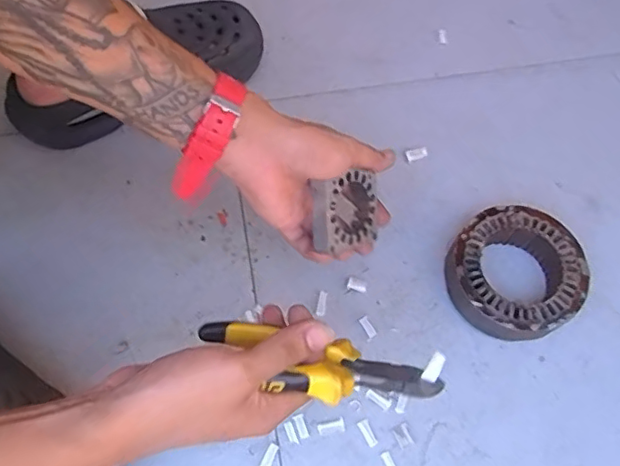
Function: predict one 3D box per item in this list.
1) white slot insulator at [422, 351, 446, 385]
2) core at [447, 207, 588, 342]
[{"bbox_3d":[0.078,0.085,0.361,0.008,0.004,0.020,26,93,11],"label":"white slot insulator"},{"bbox_3d":[0.190,0.038,0.534,0.116,0.045,0.117,0,65,0],"label":"core"}]

